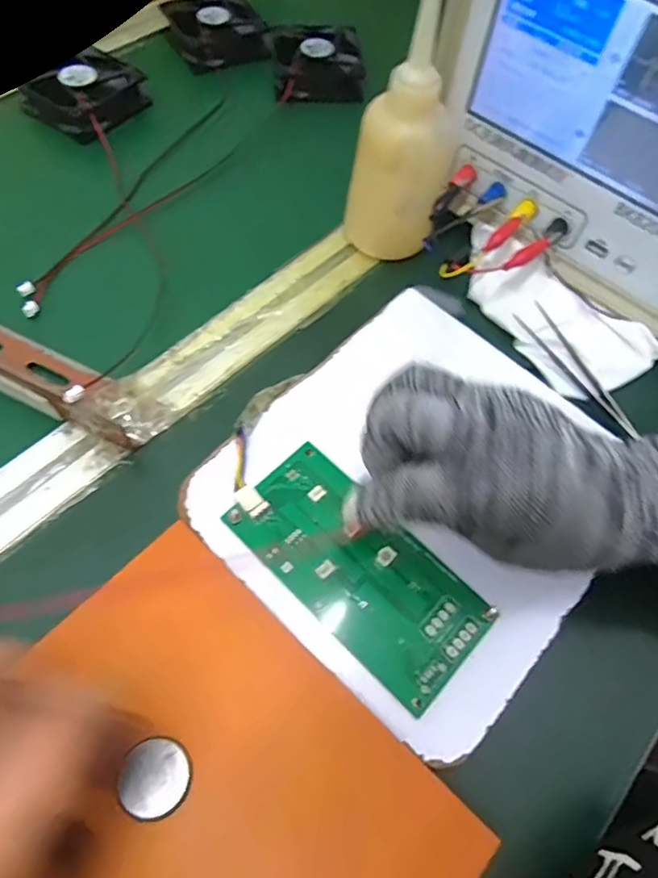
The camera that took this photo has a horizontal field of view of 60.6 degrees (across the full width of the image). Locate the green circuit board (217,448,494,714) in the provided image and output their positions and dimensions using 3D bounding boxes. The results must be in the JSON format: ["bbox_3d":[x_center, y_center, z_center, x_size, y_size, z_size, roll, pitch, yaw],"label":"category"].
[{"bbox_3d":[0.014,0.062,0.283,0.133,0.007,0.064,40,65,19],"label":"green circuit board"}]

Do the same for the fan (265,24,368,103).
[{"bbox_3d":[-0.011,-0.340,0.506,0.081,0.025,0.078,-8,60,-8],"label":"fan"}]

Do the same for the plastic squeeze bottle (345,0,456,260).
[{"bbox_3d":[0.048,-0.187,0.355,0.061,0.147,0.051,16,60,6],"label":"plastic squeeze bottle"}]

